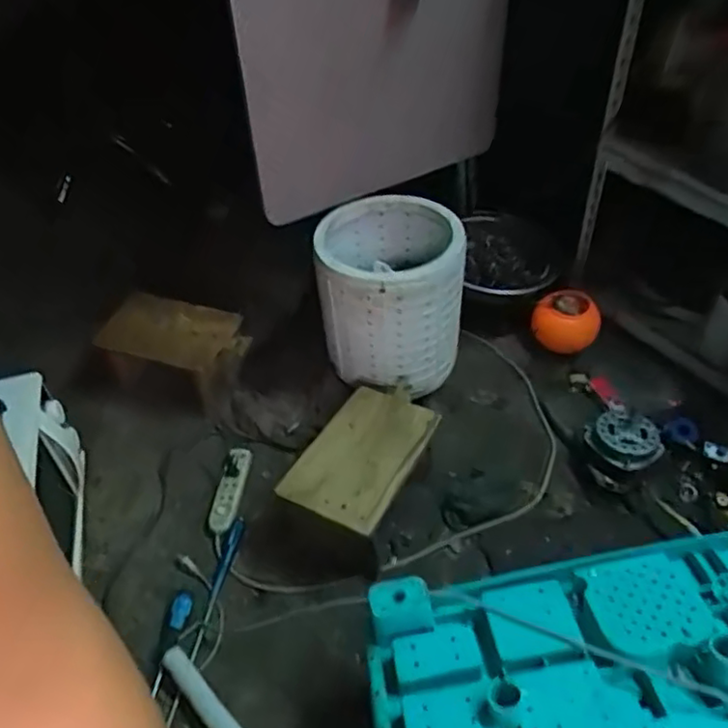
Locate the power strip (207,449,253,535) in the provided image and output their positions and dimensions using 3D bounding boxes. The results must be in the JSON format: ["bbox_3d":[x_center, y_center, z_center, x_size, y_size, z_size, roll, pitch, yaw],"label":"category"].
[{"bbox_3d":[-0.259,0.247,1.251,0.051,0.037,0.178,5,51,6],"label":"power strip"}]

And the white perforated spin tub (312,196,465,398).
[{"bbox_3d":[0.050,-0.135,1.305,0.280,0.302,0.286,4,39,4],"label":"white perforated spin tub"}]

